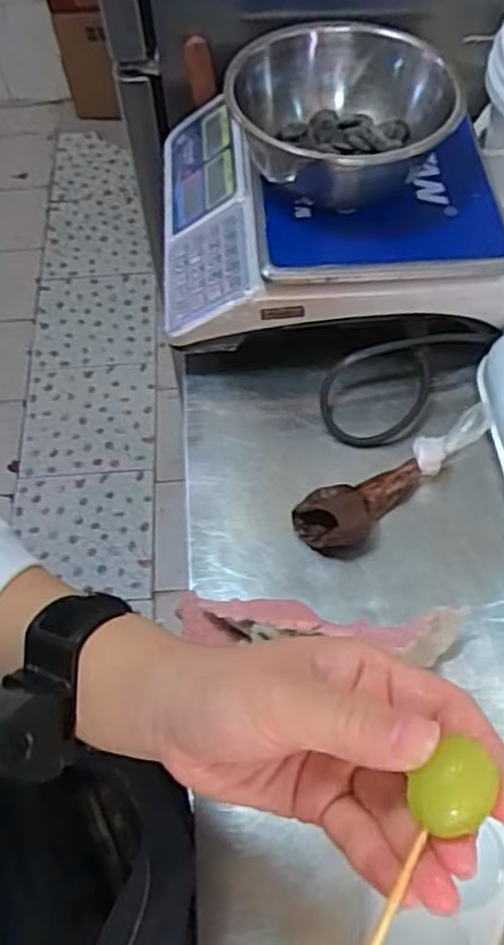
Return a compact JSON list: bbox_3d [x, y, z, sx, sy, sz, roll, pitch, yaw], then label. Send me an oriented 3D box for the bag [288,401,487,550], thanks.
[{"bbox_3d":[0.134,0.003,0.652,0.207,0.042,0.053,-30,62,-15],"label":"bag"}]

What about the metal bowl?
[{"bbox_3d":[0.077,-0.321,0.682,0.187,0.086,0.185,-1,59,2],"label":"metal bowl"}]

